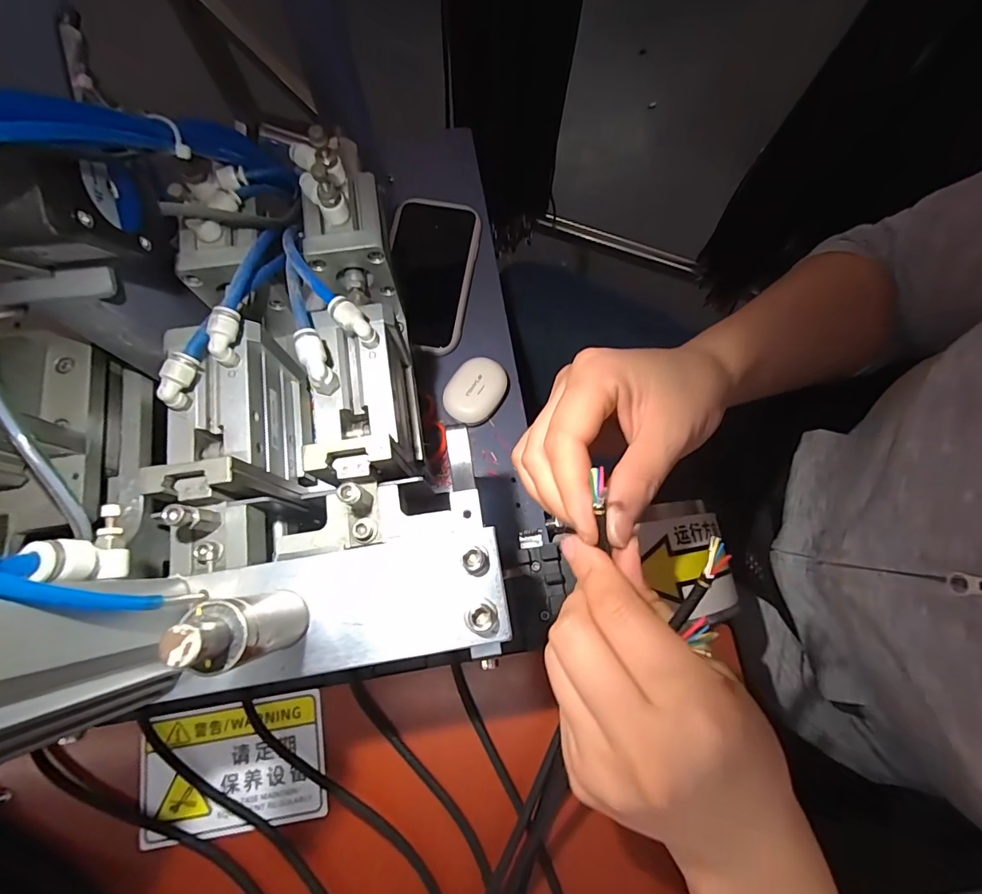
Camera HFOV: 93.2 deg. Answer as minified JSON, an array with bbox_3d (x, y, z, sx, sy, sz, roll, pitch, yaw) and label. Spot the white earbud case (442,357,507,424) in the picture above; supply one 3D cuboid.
[{"bbox_3d":[-0.012,-0.047,0.395,0.042,0.023,0.059,35,77,8],"label":"white earbud case"}]

